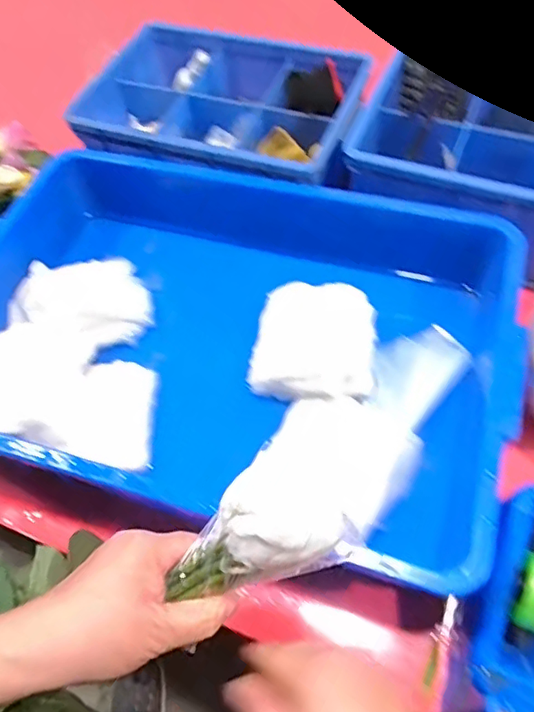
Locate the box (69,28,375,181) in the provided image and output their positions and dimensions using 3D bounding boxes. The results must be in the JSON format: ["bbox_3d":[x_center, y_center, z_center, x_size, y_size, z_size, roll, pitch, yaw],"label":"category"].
[{"bbox_3d":[-0.058,-0.340,0.764,0.367,0.082,0.256,16,62,13],"label":"box"}]

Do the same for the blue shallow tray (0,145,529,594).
[{"bbox_3d":[-0.061,-0.021,0.623,0.577,0.137,0.406,12,61,11],"label":"blue shallow tray"}]

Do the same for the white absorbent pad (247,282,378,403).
[{"bbox_3d":[0.049,-0.019,0.602,0.133,0.027,0.128,0,75,13],"label":"white absorbent pad"}]

